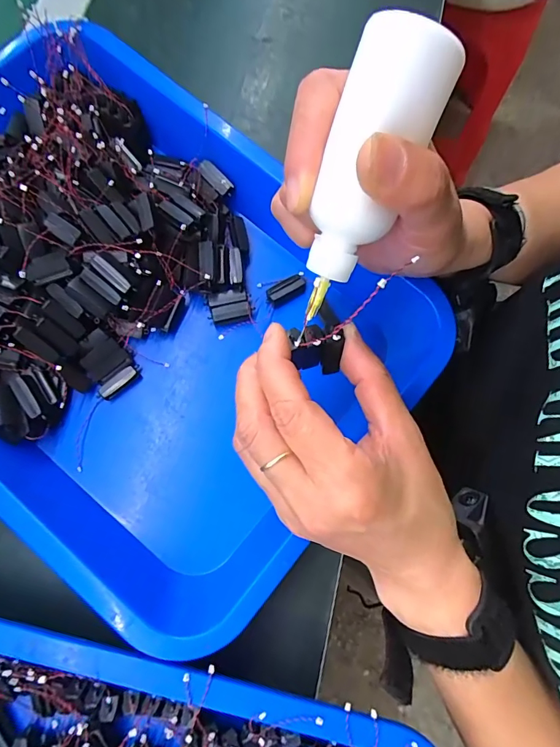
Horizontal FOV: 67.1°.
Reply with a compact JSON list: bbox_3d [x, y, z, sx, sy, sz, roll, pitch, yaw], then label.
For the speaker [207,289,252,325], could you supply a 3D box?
[{"bbox_3d":[-0.035,-0.046,0.297,0.029,0.007,0.023,-5,77,-5],"label":"speaker"}]

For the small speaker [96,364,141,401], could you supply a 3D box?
[{"bbox_3d":[-0.108,0.006,0.283,0.031,0.011,0.010,-40,82,-12],"label":"small speaker"}]

